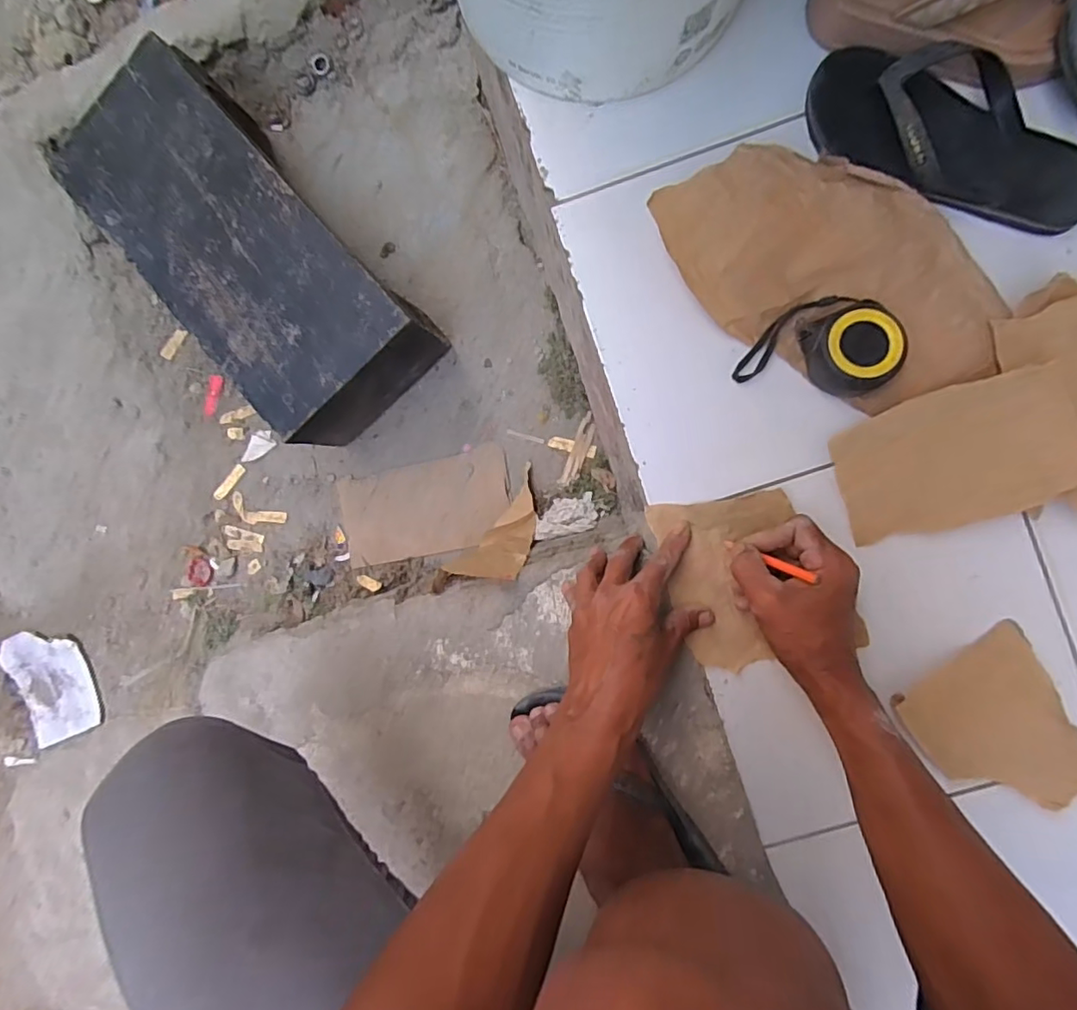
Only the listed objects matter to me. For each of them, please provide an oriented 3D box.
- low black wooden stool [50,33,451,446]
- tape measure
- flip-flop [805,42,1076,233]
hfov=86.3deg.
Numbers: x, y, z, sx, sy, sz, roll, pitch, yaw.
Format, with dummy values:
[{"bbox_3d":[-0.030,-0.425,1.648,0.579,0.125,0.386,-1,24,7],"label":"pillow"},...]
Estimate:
[{"bbox_3d":[-0.326,-0.282,0.677,0.206,0.150,0.418,-42,88,2],"label":"low black wooden stool"},{"bbox_3d":[0.242,-0.139,0.485,0.122,0.043,0.084,13,90,3],"label":"tape measure"},{"bbox_3d":[0.347,-0.307,0.477,0.243,0.058,0.107,29,91,3],"label":"flip-flop"}]

